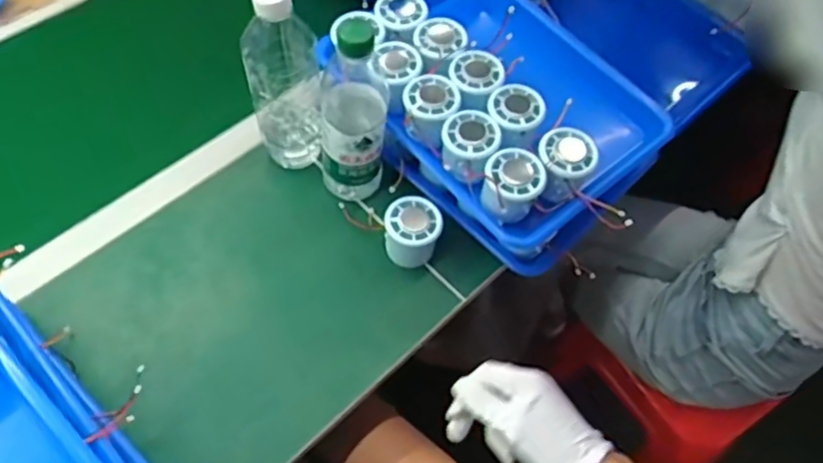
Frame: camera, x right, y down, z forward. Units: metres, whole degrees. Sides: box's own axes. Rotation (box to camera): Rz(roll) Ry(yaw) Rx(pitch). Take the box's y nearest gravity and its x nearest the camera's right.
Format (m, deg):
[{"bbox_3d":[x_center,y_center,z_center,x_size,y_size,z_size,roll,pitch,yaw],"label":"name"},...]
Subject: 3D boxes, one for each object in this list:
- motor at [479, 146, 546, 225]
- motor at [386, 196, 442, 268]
[{"bbox_3d":[0.095,-0.043,0.612,0.055,0.050,0.053,1,60,-1],"label":"motor"},{"bbox_3d":[0.000,0.002,0.656,0.055,0.050,0.059,1,60,-1],"label":"motor"}]

